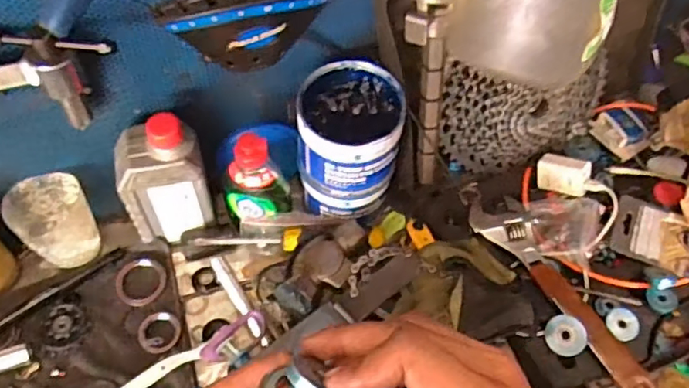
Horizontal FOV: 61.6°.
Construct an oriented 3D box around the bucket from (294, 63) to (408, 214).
[{"bbox_3d":[0.005,-0.048,0.594,0.094,0.141,0.100,1,56,-1],"label":"bucket"}]

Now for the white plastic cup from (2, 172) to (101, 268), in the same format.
[{"bbox_3d":[-0.293,0.031,0.600,0.064,0.091,0.068,1,56,-1],"label":"white plastic cup"}]

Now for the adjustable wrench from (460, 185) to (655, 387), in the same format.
[{"bbox_3d":[0.201,0.083,0.571,0.052,0.014,0.267,-25,60,-17],"label":"adjustable wrench"}]

